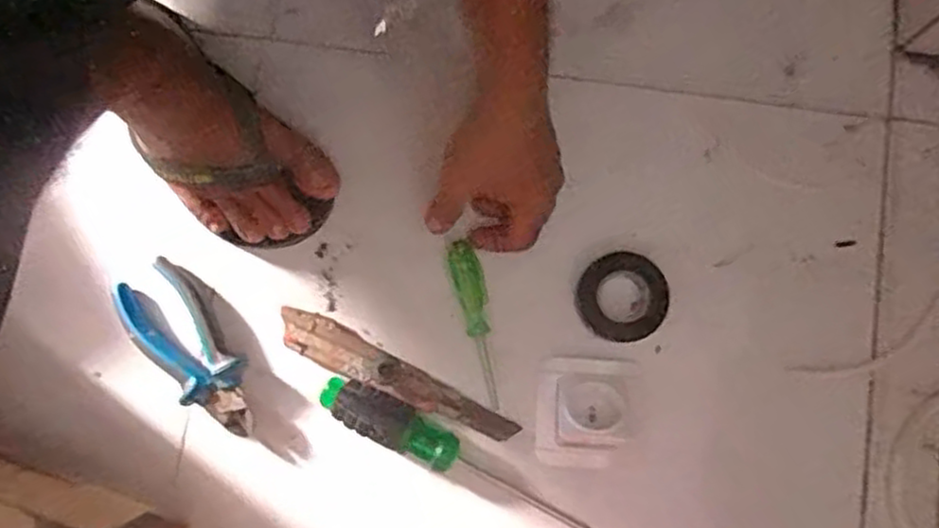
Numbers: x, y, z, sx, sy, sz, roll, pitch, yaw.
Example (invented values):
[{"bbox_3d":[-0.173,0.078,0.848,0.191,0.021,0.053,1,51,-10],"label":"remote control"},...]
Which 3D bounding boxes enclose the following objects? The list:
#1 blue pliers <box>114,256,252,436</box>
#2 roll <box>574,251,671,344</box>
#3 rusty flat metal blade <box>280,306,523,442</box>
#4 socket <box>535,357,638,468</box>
[{"bbox_3d":[-0.203,0.064,0.536,0.054,0.022,0.142,-35,81,-6],"label":"blue pliers"},{"bbox_3d":[0.113,0.024,0.538,0.065,0.020,0.065,0,80,0],"label":"roll"},{"bbox_3d":[-0.055,0.082,0.529,0.186,0.020,0.030,26,81,5],"label":"rusty flat metal blade"},{"bbox_3d":[0.083,0.106,0.519,0.065,0.028,0.076,6,80,1],"label":"socket"}]

